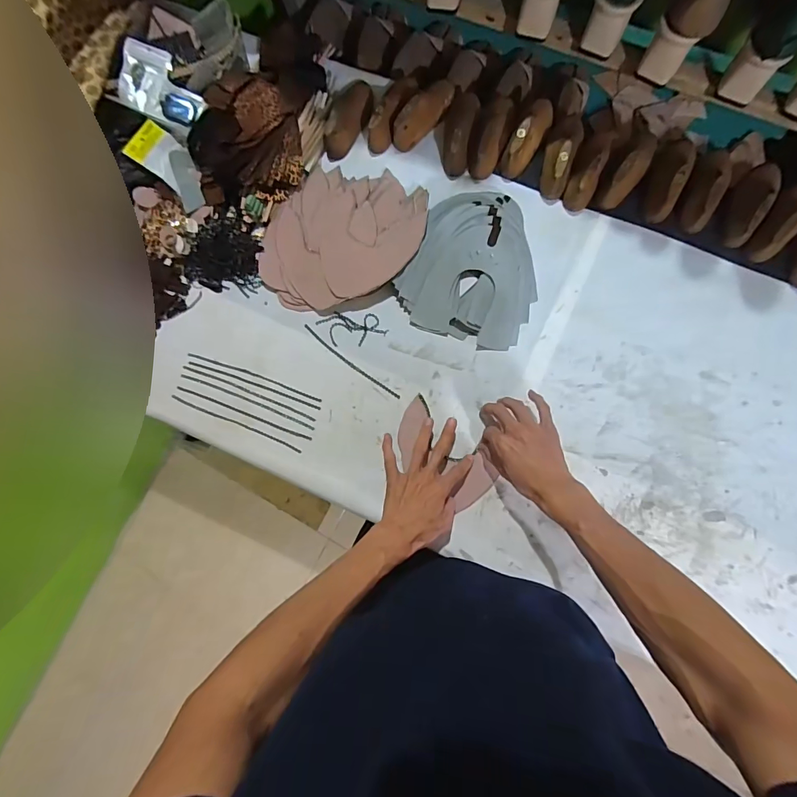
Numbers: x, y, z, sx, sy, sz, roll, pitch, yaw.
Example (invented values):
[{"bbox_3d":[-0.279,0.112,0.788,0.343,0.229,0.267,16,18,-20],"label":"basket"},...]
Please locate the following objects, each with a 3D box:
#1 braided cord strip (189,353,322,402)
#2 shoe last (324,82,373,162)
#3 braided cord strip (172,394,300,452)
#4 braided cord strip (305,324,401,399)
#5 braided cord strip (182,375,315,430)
[{"bbox_3d":[-0.231,-0.036,0.675,0.234,0.007,0.010,19,85,8],"label":"braided cord strip"},{"bbox_3d":[-0.084,-0.471,0.693,0.052,0.044,0.138,23,86,8],"label":"shoe last"},{"bbox_3d":[-0.259,0.039,0.660,0.228,0.010,0.008,22,86,8],"label":"braided cord strip"},{"bbox_3d":[-0.077,-0.057,0.661,0.192,0.004,0.011,38,88,9],"label":"braided cord strip"},{"bbox_3d":[-0.243,0.004,0.673,0.239,0.005,0.009,21,86,8],"label":"braided cord strip"}]

